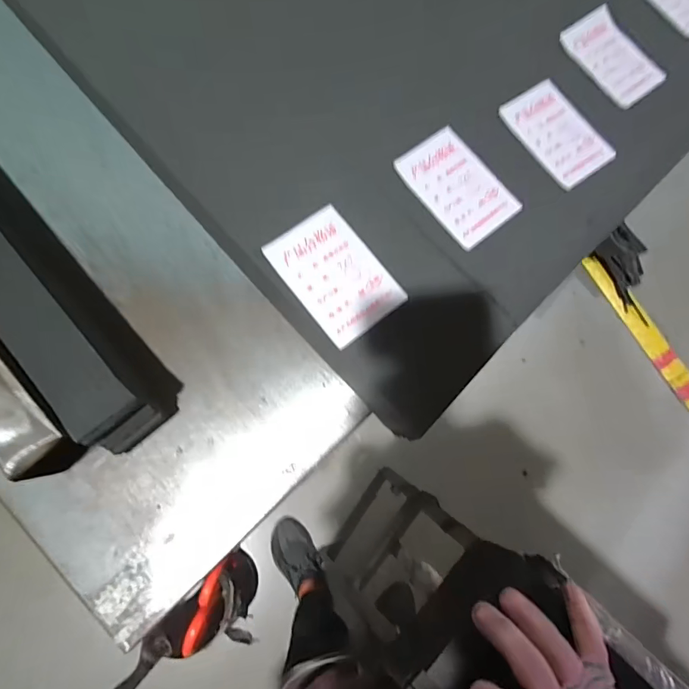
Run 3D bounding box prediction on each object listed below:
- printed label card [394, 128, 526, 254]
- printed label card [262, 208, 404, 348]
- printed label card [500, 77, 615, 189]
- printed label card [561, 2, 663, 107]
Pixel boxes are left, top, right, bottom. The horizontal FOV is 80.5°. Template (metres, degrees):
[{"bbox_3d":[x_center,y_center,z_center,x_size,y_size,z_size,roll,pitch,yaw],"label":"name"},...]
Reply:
[{"bbox_3d":[0.106,-0.148,0.381,0.075,0.005,0.107,-38,84,-13],"label":"printed label card"},{"bbox_3d":[-0.008,-0.059,0.342,0.074,0.009,0.106,-37,85,-15],"label":"printed label card"},{"bbox_3d":[0.216,-0.214,0.411,0.076,0.007,0.107,-36,83,-11],"label":"printed label card"},{"bbox_3d":[0.294,-0.316,0.446,0.077,0.008,0.110,-40,86,-16],"label":"printed label card"}]

